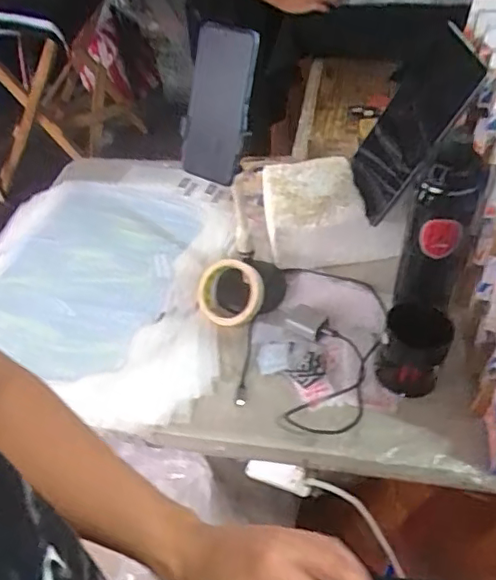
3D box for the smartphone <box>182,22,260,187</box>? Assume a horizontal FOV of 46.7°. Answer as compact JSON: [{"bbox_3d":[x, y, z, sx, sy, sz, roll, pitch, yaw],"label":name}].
[{"bbox_3d":[-0.034,-0.212,0.665,0.078,0.174,0.009,29,38,25],"label":"smartphone"}]

